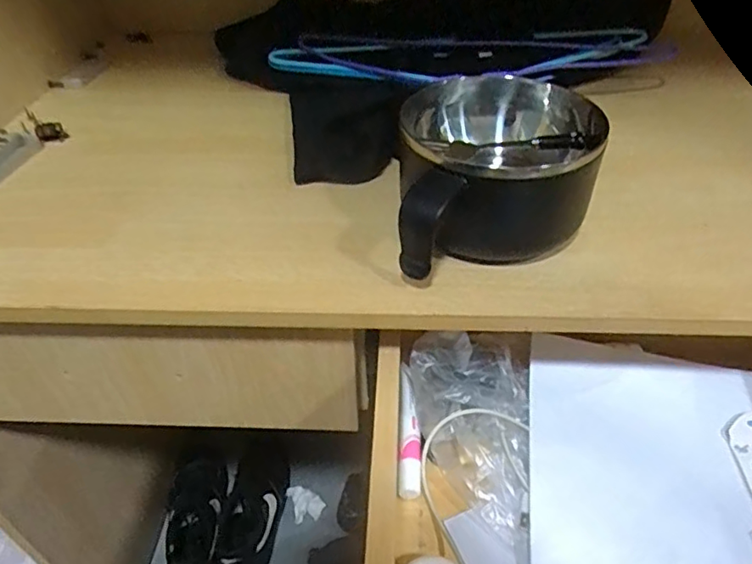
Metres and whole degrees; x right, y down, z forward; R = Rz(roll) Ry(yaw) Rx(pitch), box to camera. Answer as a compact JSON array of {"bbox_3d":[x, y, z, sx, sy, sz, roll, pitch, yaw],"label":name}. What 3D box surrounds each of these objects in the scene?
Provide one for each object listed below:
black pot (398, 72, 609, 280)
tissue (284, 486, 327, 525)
[{"bbox_3d":[0.089,-0.075,0.405,0.140,0.093,0.140,0,42,3],"label":"black pot"},{"bbox_3d":[-0.130,0.414,1.035,0.059,0.021,0.067,-17,44,-16],"label":"tissue"}]

